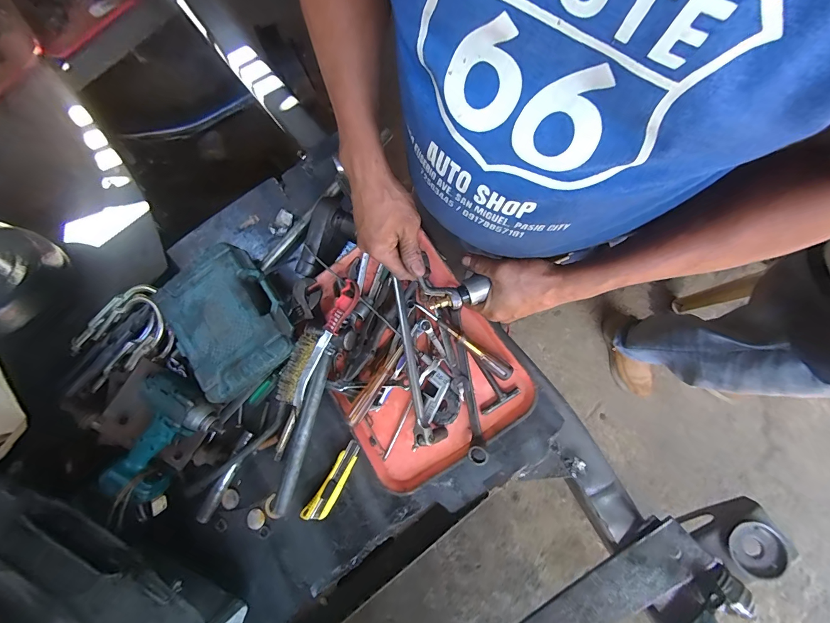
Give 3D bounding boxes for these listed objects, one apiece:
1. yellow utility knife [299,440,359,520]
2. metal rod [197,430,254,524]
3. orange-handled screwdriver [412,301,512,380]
[{"bbox_3d":[-0.137,0.291,0.599,0.037,0.010,0.145,33,82,10],"label":"yellow utility knife"},{"bbox_3d":[-0.337,0.295,0.633,0.022,0.025,0.160,25,81,9],"label":"metal rod"},{"bbox_3d":[0.077,0.045,0.559,0.180,0.032,0.025,36,83,11],"label":"orange-handled screwdriver"}]

